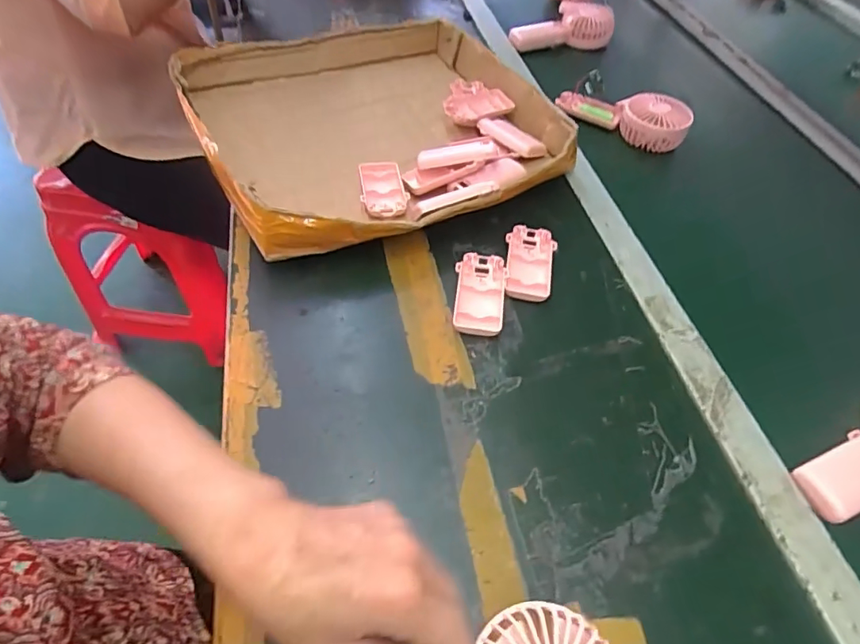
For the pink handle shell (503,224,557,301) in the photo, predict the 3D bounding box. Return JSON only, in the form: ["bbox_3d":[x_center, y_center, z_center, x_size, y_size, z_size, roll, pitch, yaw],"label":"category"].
[{"bbox_3d":[0.102,-0.061,0.522,0.050,0.017,0.094,8,52,0],"label":"pink handle shell"}]

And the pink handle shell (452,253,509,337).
[{"bbox_3d":[0.048,-0.028,0.492,0.048,0.016,0.093,6,52,-2],"label":"pink handle shell"}]

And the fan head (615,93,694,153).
[{"bbox_3d":[0.305,-0.272,0.698,0.079,0.057,0.089,1,52,-5],"label":"fan head"}]

